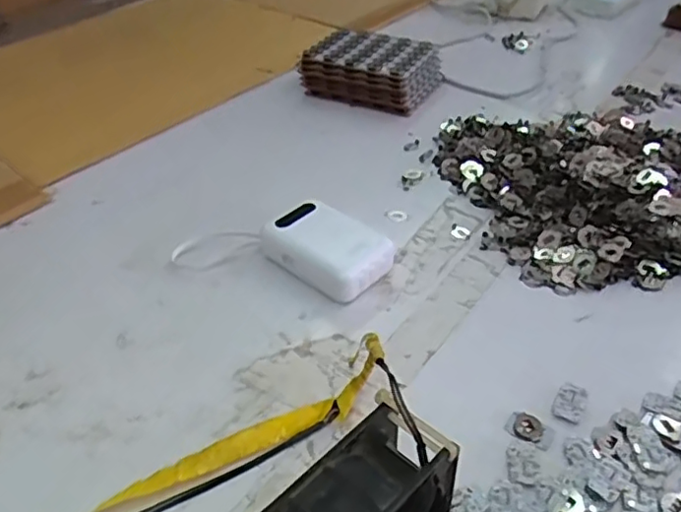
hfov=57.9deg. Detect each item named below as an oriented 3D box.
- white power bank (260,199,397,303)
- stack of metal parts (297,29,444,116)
[{"bbox_3d":[-0.011,-0.005,0.526,0.108,0.039,0.066,28,48,33],"label":"white power bank"},{"bbox_3d":[0.042,-0.242,0.796,0.153,0.059,0.117,15,42,22],"label":"stack of metal parts"}]

